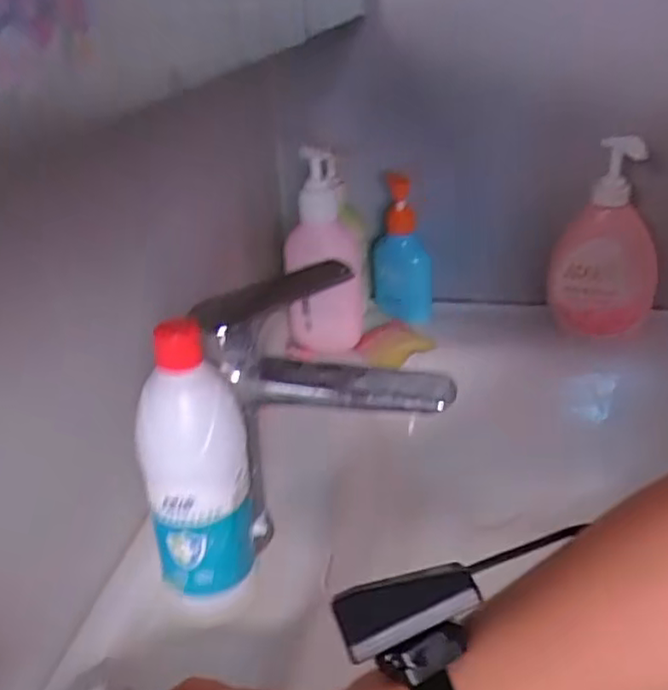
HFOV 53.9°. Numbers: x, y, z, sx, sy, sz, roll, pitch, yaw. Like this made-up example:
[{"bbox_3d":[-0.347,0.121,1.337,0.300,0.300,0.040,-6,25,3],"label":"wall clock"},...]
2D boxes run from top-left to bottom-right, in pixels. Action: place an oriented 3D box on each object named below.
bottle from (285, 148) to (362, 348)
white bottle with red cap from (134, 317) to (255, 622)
[{"bbox_3d":[-0.012,-0.111,0.724,0.085,0.215,0.094,-4,31,-1],"label":"bottle"},{"bbox_3d":[-0.080,0.085,0.394,0.053,0.198,0.047,0,31,7],"label":"white bottle with red cap"}]

